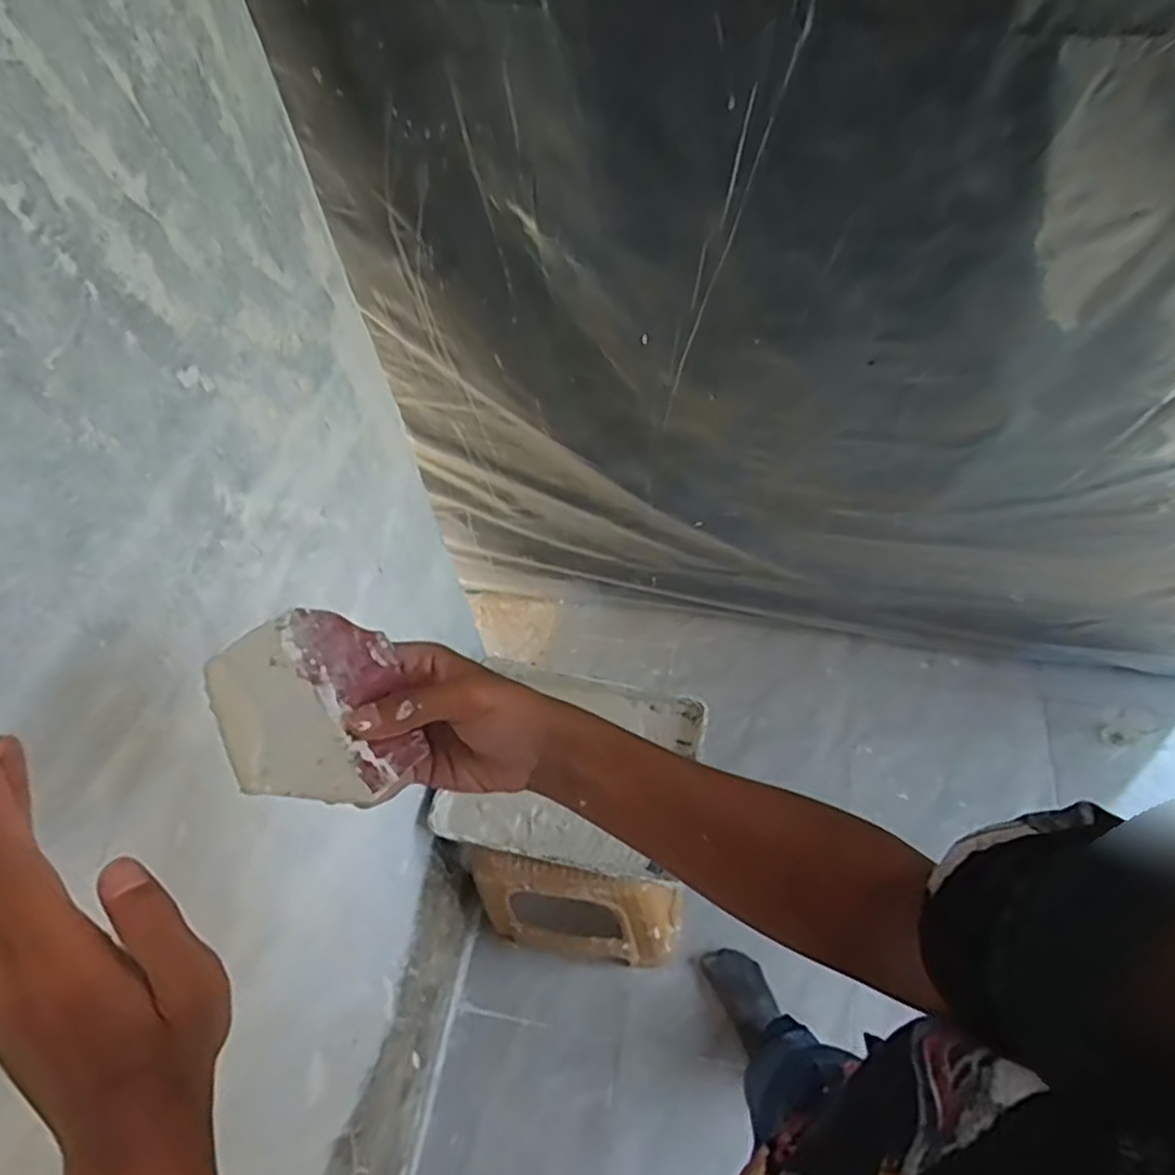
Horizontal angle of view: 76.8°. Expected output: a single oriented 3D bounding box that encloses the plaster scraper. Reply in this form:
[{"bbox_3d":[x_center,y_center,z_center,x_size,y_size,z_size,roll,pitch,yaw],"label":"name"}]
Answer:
[{"bbox_3d":[-0.131,0.058,0.361,0.093,0.004,0.098,-2,64,-50],"label":"plaster scraper"}]

